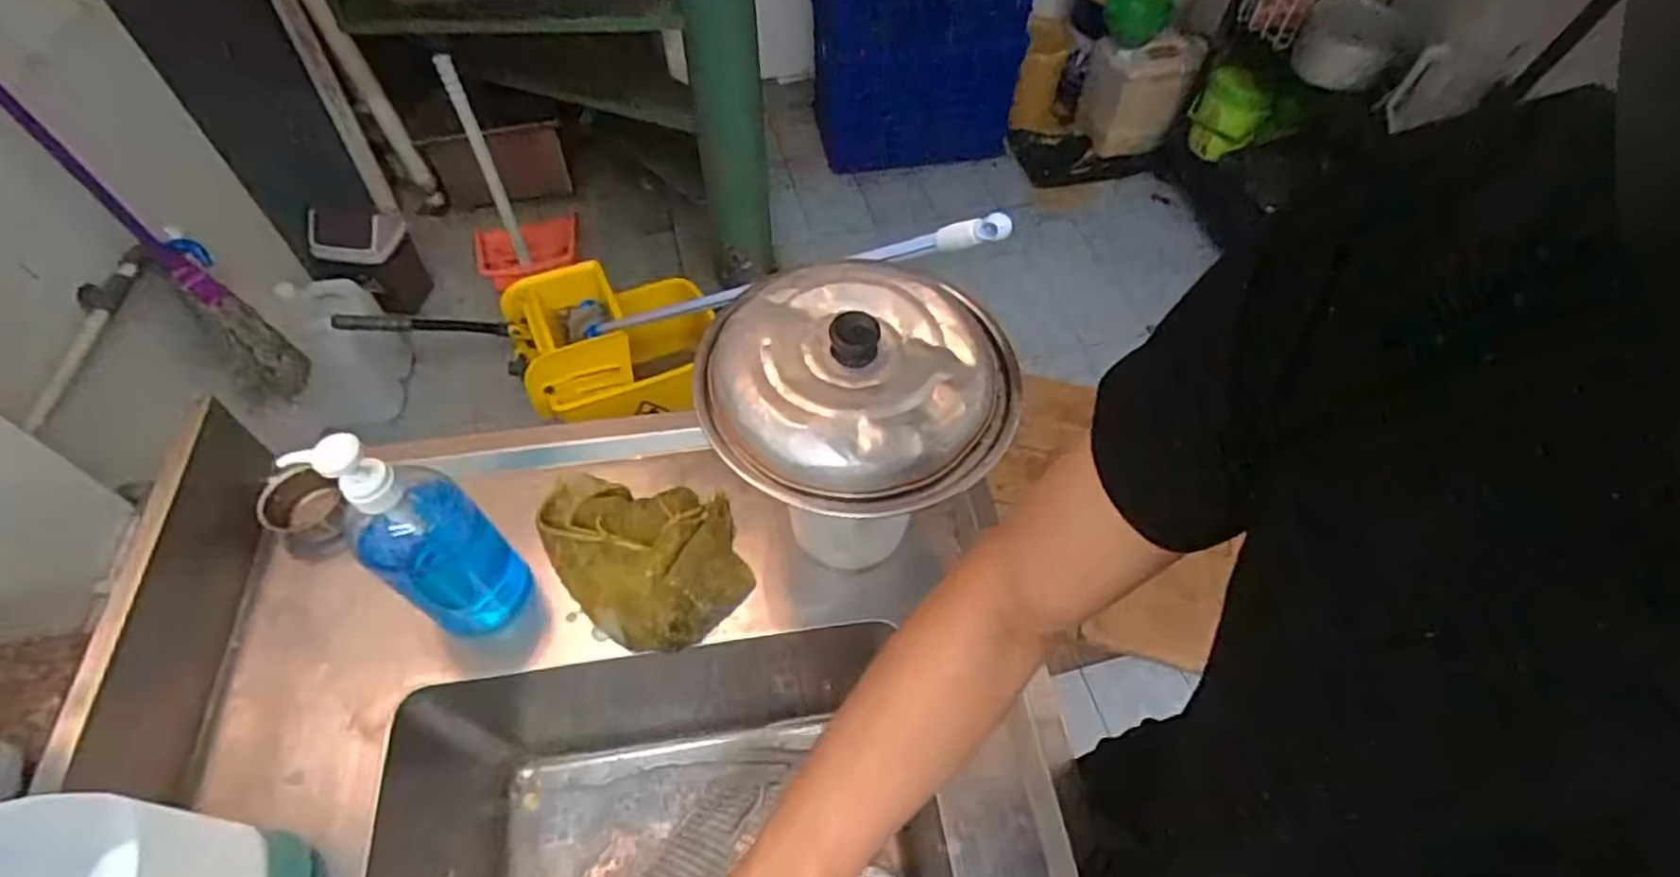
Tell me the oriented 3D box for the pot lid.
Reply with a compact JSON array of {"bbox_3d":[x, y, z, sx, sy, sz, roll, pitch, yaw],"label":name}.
[{"bbox_3d":[0.015,-0.049,0.566,0.230,0.064,0.206,-24,59,-17],"label":"pot lid"}]

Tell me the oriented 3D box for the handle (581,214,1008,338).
[{"bbox_3d":[-0.163,-0.206,1.096,1.015,0.032,0.037,1,41,51],"label":"handle"}]

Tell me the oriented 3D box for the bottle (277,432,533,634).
[{"bbox_3d":[-0.333,0.079,0.601,0.066,0.239,0.088,39,62,23],"label":"bottle"}]

